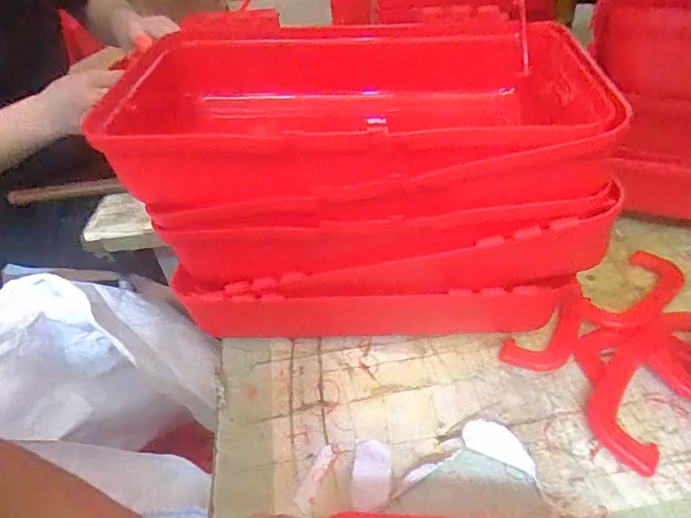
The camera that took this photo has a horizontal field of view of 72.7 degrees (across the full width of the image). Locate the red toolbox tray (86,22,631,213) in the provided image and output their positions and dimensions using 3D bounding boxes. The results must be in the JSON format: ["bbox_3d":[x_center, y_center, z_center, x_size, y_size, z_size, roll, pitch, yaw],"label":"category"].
[{"bbox_3d":[-0.002,-0.136,0.406,0.339,0.076,0.268,-5,40,1],"label":"red toolbox tray"}]

